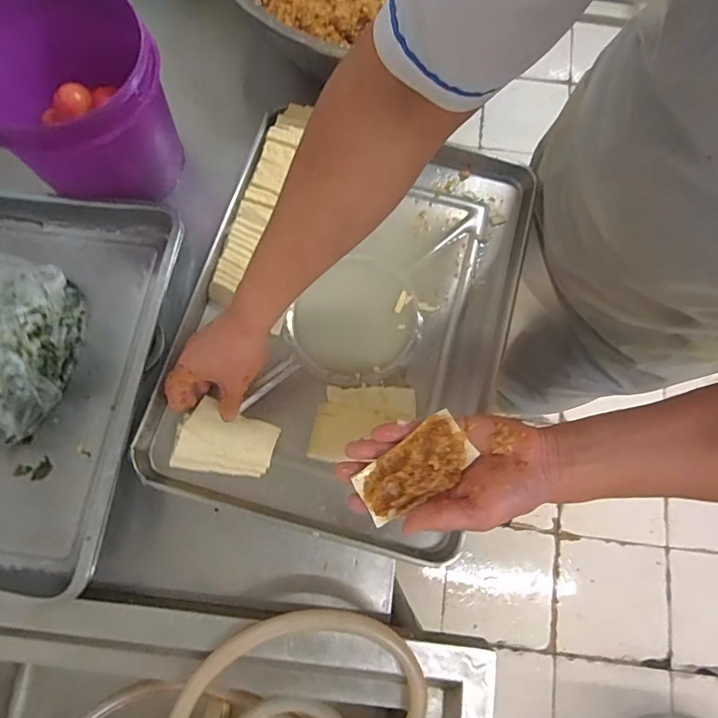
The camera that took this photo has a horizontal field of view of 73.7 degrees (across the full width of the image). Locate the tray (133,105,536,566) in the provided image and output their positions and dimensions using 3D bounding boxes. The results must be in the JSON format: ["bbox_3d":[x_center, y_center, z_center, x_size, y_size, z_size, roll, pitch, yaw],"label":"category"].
[{"bbox_3d":[-0.015,-0.058,0.660,0.432,0.090,0.562,14,75,3],"label":"tray"}]

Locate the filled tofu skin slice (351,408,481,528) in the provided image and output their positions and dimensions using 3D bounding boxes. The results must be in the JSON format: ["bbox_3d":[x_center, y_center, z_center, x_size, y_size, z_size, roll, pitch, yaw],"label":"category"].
[{"bbox_3d":[0.051,0.102,0.435,0.108,0.013,0.053,-38,78,0],"label":"filled tofu skin slice"}]

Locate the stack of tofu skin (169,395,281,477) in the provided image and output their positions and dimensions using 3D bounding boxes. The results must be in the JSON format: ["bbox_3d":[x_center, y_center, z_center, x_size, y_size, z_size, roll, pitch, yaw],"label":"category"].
[{"bbox_3d":[-0.164,0.098,0.598,0.122,0.020,0.087,7,75,1],"label":"stack of tofu skin"}]

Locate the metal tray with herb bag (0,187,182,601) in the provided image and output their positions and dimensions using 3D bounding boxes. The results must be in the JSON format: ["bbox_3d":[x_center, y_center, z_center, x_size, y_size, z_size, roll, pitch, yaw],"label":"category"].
[{"bbox_3d":[-0.448,0.004,0.562,0.381,0.120,0.475,7,75,1],"label":"metal tray with herb bag"}]

